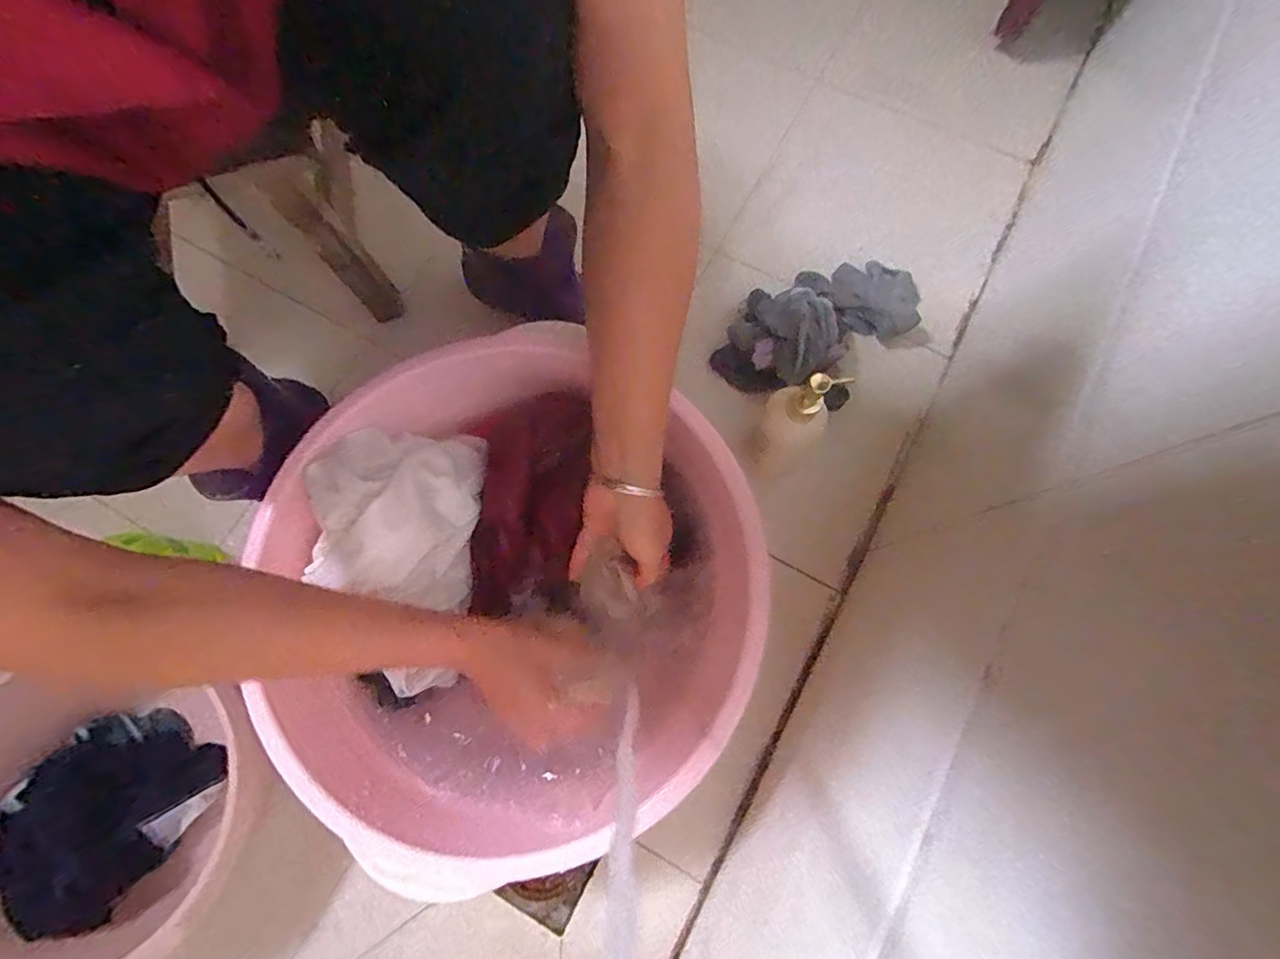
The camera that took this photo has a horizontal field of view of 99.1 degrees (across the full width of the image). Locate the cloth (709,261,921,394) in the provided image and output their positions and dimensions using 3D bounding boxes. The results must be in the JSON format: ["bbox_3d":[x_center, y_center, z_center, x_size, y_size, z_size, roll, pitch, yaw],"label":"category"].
[{"bbox_3d":[0.203,-0.185,0.607,0.248,0.064,0.123,-30,76,-6],"label":"cloth"}]

